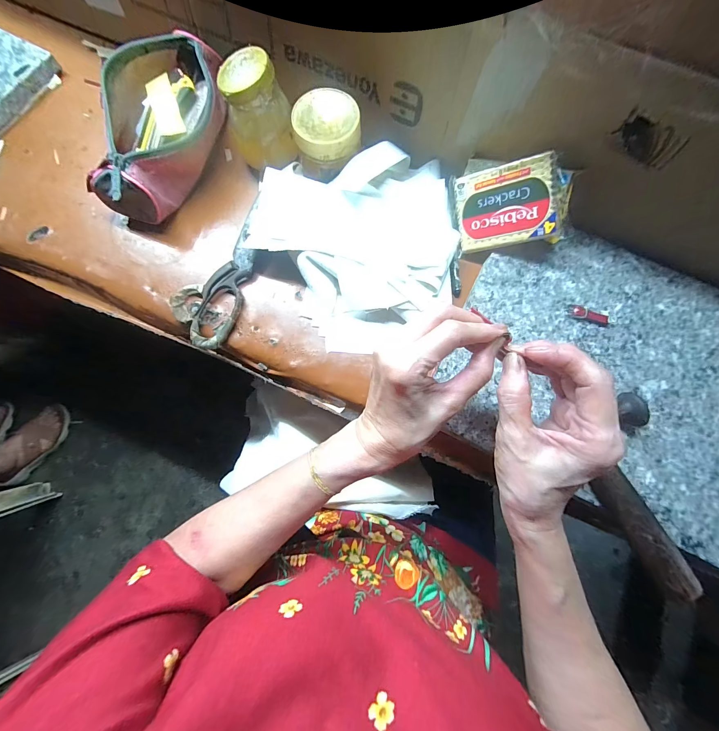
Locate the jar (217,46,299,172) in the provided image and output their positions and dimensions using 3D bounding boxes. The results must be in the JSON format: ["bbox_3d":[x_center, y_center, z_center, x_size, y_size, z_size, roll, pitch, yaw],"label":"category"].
[{"bbox_3d":[-0.109,-0.268,0.336,0.069,0.091,0.057,-21,78,-5],"label":"jar"}]

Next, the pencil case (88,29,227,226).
[{"bbox_3d":[-0.221,-0.264,0.349,0.099,0.058,0.198,23,79,4],"label":"pencil case"}]

